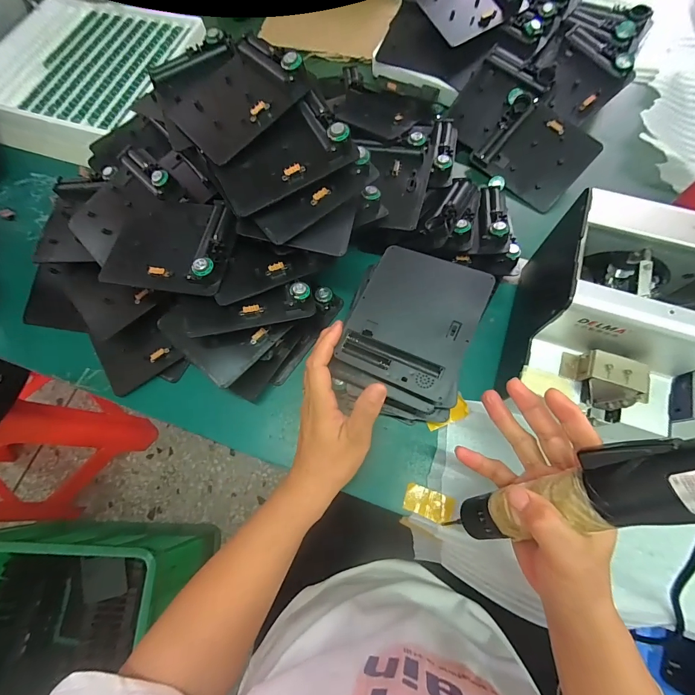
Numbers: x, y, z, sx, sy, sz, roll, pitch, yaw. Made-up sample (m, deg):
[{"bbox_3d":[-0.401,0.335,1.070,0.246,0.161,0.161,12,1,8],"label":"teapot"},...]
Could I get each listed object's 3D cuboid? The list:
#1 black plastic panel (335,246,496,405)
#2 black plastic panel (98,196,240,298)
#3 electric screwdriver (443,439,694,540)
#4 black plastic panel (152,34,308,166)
[{"bbox_3d":[0.062,-0.028,0.331,0.113,0.009,0.132,22,77,17],"label":"black plastic panel"},{"bbox_3d":[-0.188,-0.114,0.364,0.132,0.029,0.111,9,71,5],"label":"black plastic panel"},{"bbox_3d":[0.159,0.087,0.213,0.028,0.228,0.039,-9,66,-37],"label":"electric screwdriver"},{"bbox_3d":[-0.133,-0.274,0.367,0.133,0.020,0.158,-43,68,2],"label":"black plastic panel"}]

